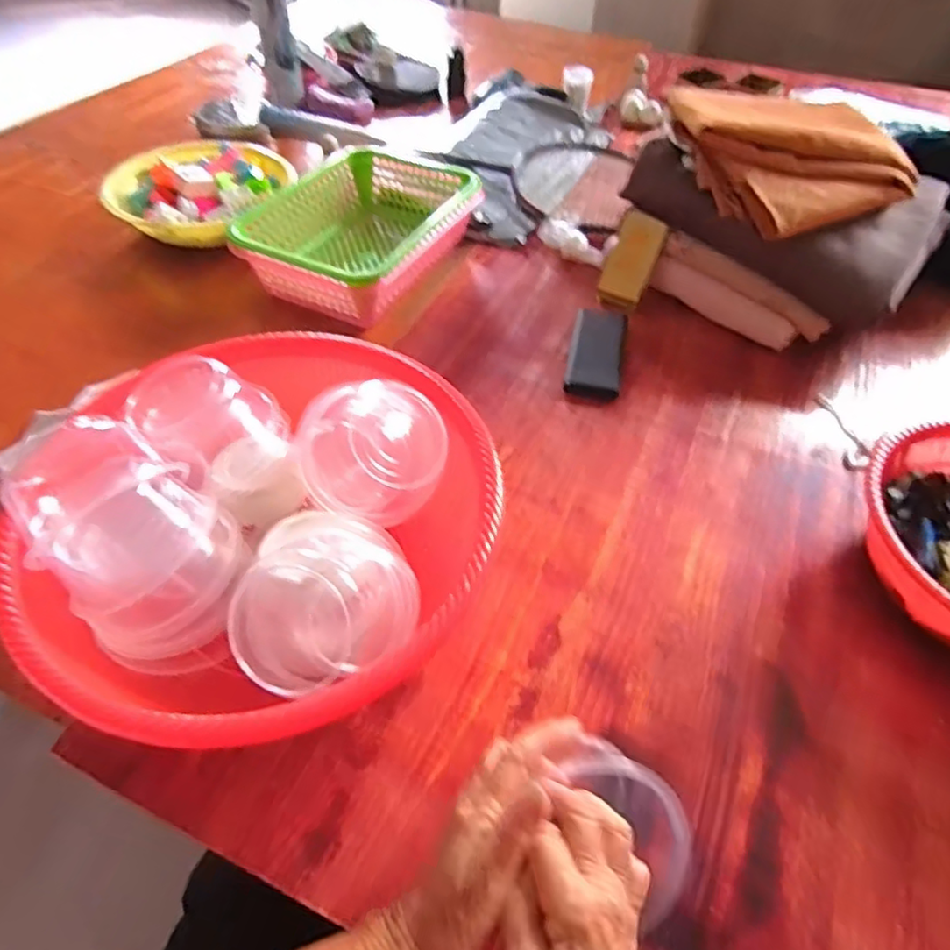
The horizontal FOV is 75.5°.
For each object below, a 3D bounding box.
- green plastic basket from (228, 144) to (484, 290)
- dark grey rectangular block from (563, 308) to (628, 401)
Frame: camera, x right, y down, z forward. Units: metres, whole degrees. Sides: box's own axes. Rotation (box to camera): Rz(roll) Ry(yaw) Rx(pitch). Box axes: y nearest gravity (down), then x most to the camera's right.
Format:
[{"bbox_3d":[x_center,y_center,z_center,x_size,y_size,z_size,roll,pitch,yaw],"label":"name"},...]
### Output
[{"bbox_3d":[-0.144,-0.320,0.815,0.214,0.093,0.313,23,54,17],"label":"green plastic basket"},{"bbox_3d":[0.145,-0.146,0.725,0.062,0.019,0.141,11,51,8],"label":"dark grey rectangular block"}]

